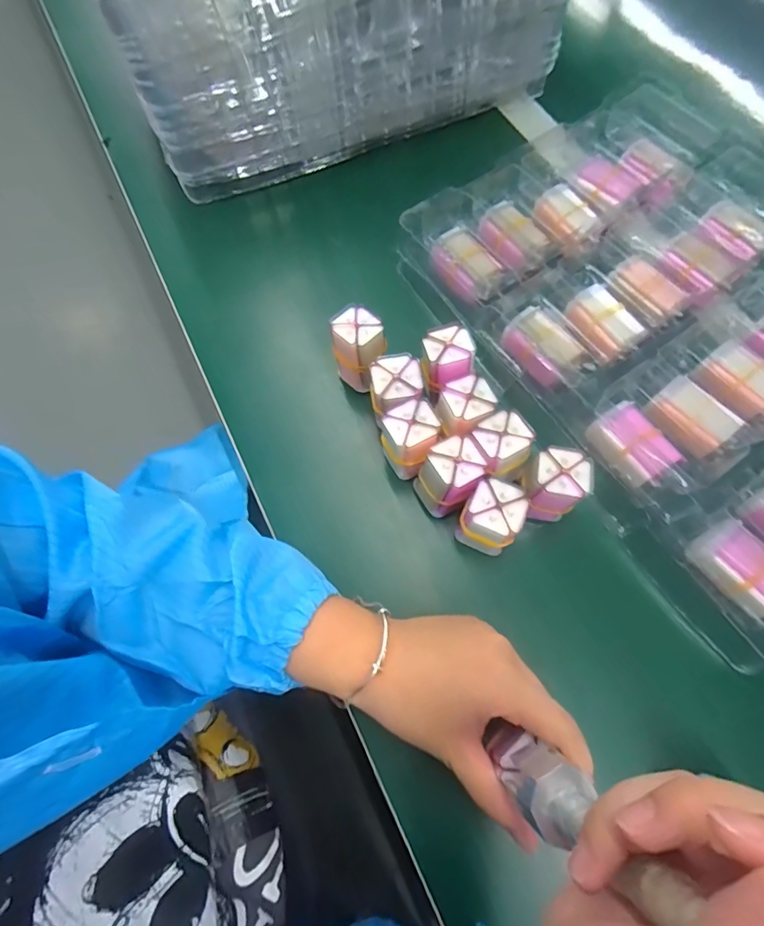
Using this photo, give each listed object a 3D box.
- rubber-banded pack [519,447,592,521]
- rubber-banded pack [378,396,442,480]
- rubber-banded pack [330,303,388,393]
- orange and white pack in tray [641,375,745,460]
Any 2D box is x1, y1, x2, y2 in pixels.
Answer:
[{"bbox_3d":[0.115,0.015,0.309,0.039,0.052,0.038,37,74,14],"label":"rubber-banded pack"},{"bbox_3d":[0.019,-0.011,0.327,0.040,0.062,0.042,-20,70,-7],"label":"rubber-banded pack"},{"bbox_3d":[-0.018,-0.086,0.353,0.037,0.060,0.042,-10,69,-3],"label":"rubber-banded pack"},{"bbox_3d":[0.223,-0.032,0.329,0.038,0.022,0.052,-34,72,-12],"label":"orange and white pack in tray"}]

